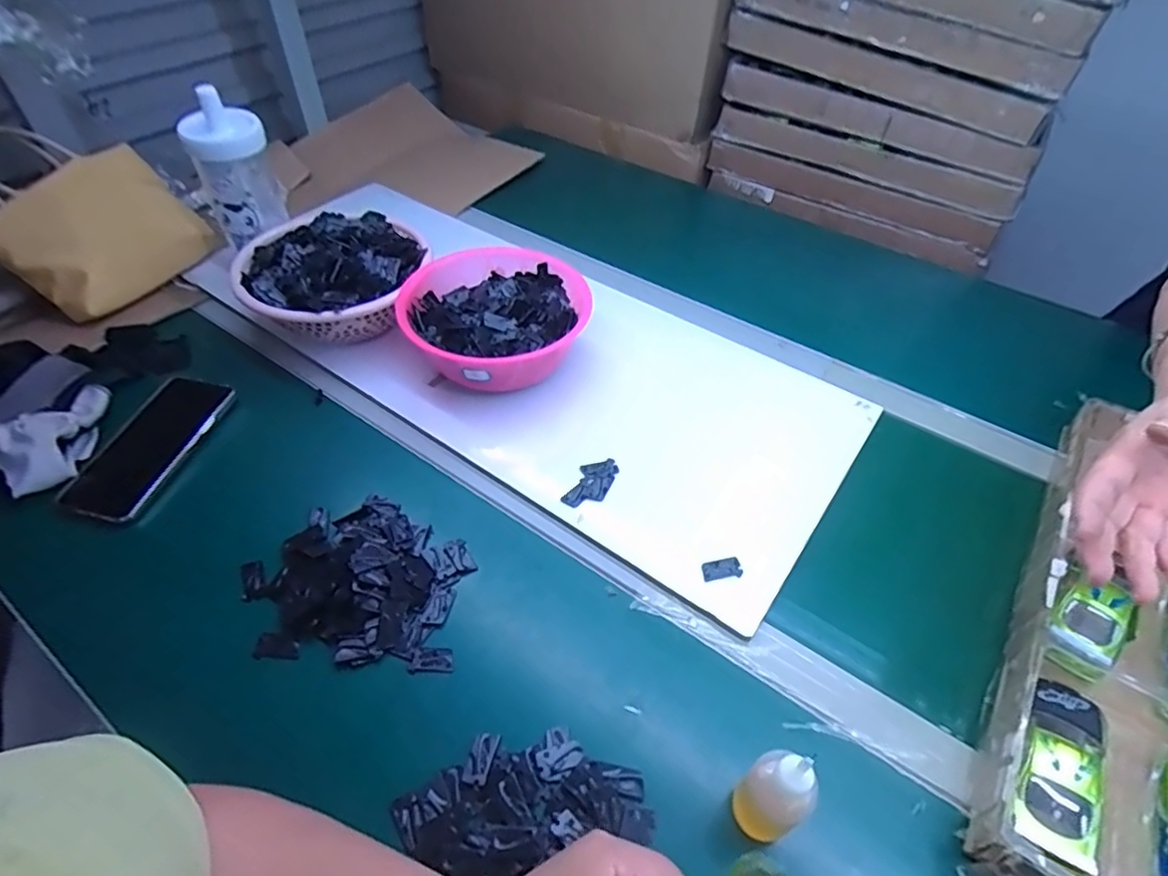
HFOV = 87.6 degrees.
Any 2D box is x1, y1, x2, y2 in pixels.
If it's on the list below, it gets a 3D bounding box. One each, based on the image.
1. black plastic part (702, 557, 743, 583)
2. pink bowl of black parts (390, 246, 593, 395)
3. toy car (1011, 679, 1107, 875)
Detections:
[{"bbox_3d":[0.116,0.110,0.515,0.033,0.004,0.018,-7,50,-7],"label":"black plastic part"},{"bbox_3d":[-0.097,-0.126,0.665,0.192,0.076,0.194,-15,50,-15],"label":"pink bowl of black parts"},{"bbox_3d":[0.309,0.218,0.398,0.053,0.033,0.129,31,55,23],"label":"toy car"}]

